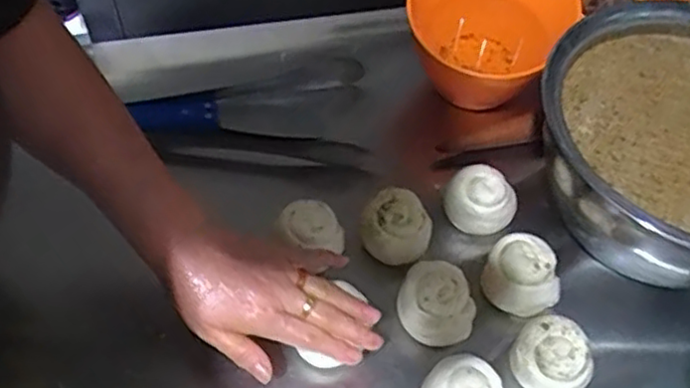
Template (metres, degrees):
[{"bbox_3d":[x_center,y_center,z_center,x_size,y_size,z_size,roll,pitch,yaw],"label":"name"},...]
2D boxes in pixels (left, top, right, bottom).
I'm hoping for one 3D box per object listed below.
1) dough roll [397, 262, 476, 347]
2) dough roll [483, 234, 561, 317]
[{"bbox_3d":[0.075,0.090,0.559,0.062,0.057,0.058,16,56,7],"label":"dough roll"},{"bbox_3d":[0.149,0.067,0.573,0.064,0.047,0.051,24,57,13],"label":"dough roll"}]

